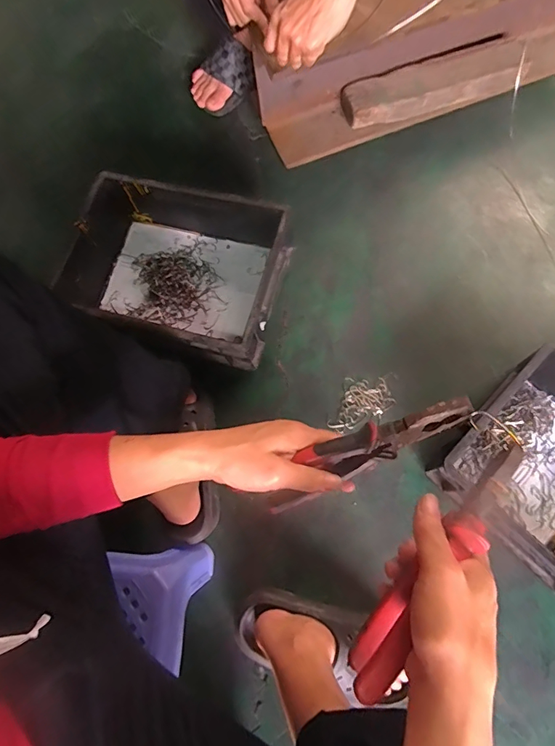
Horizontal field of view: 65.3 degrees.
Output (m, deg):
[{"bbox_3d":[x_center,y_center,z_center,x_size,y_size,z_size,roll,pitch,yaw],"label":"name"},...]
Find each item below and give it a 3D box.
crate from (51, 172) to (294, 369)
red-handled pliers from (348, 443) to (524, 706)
[{"bbox_3d":[-0.162,-0.169,0.697,0.339,0.117,0.245,18,75,7],"label":"crate"},{"bbox_3d":[0.106,0.124,0.280,0.028,0.018,0.184,40,81,12],"label":"red-handled pliers"}]

